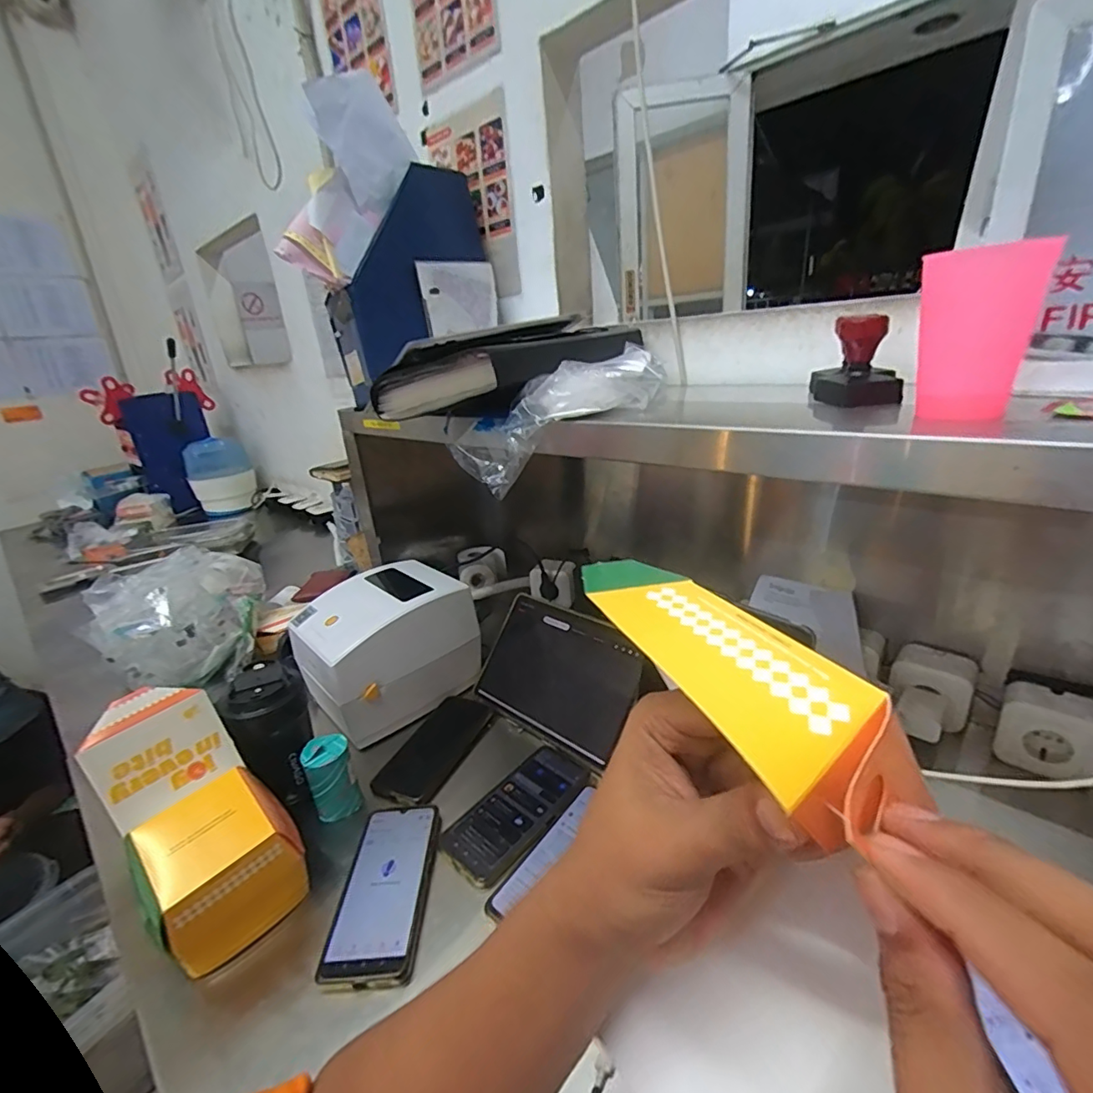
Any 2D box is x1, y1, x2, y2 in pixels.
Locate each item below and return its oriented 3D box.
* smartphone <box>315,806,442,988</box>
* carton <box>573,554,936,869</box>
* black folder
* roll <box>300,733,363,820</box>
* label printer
[{"bbox_3d":[-0.156,0.331,0.519,0.082,0.015,0.169,-5,21,2],"label":"smartphone"},{"bbox_3d":[0.060,0.041,0.191,0.046,0.028,0.129,-16,35,-24],"label":"carton"},{"bbox_3d":[-0.042,-0.255,0.748,0.273,0.092,0.316,11,27,37],"label":"black folder"},{"bbox_3d":[-0.245,0.263,0.604,0.047,0.087,0.039,-18,24,-28],"label":"roll"},{"bbox_3d":[-0.231,0.142,0.769,0.217,0.160,0.171,-23,27,-38],"label":"label printer"}]

